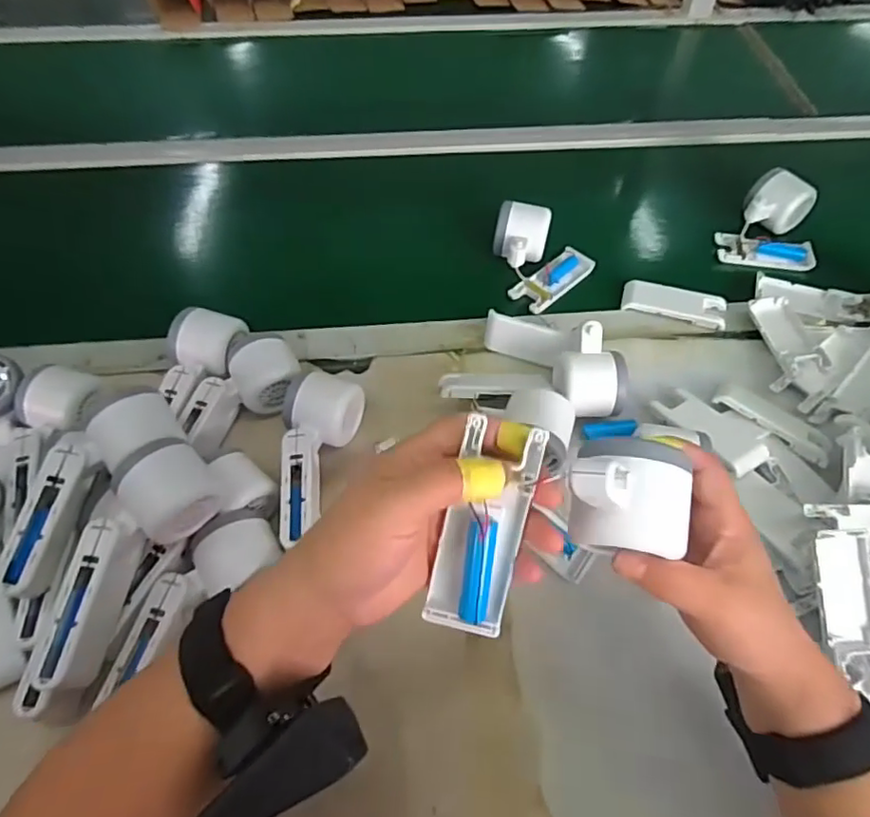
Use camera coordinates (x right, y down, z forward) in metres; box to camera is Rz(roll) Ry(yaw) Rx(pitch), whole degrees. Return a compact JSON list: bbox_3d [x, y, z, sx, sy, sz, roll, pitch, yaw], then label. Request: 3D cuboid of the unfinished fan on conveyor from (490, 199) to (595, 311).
[{"bbox_3d":[0.108,-0.172,0.636,0.098,0.065,0.098,39,64,22],"label":"unfinished fan on conveyor"}]

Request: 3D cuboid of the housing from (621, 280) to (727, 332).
[{"bbox_3d":[0.254,-0.112,0.621,0.105,0.013,0.044,16,57,9],"label":"housing"}]

